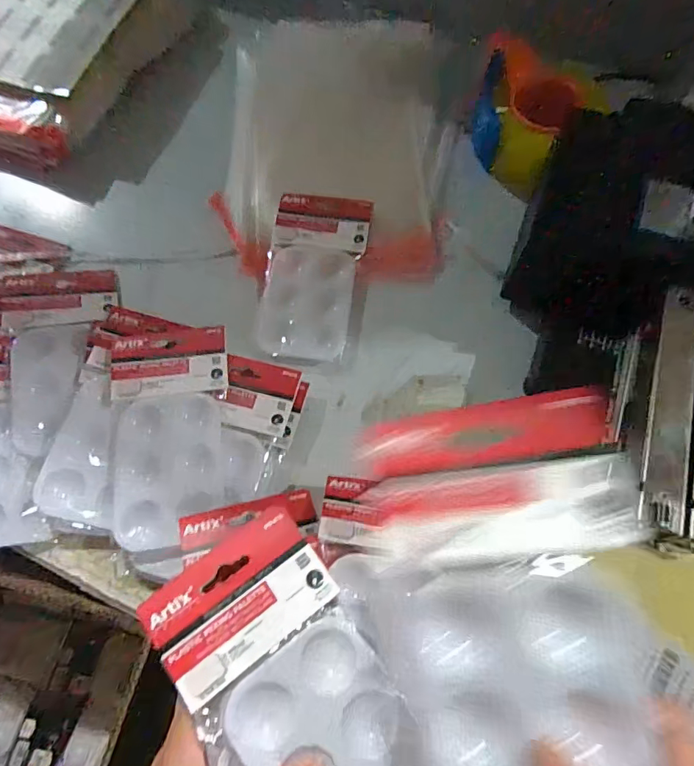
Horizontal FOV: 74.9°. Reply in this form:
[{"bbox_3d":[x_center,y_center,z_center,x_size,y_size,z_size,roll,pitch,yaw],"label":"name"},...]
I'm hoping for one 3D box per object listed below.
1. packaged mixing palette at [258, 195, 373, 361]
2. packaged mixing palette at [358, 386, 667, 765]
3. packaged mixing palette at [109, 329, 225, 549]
[{"bbox_3d":[-0.036,-0.110,0.460,0.096,0.018,0.181,8,69,5],"label":"packaged mixing palette"},{"bbox_3d":[0.072,0.098,0.186,0.101,0.022,0.177,-12,82,12],"label":"packaged mixing palette"},{"bbox_3d":[-0.151,0.041,0.387,0.098,0.016,0.189,-8,69,-1],"label":"packaged mixing palette"}]

